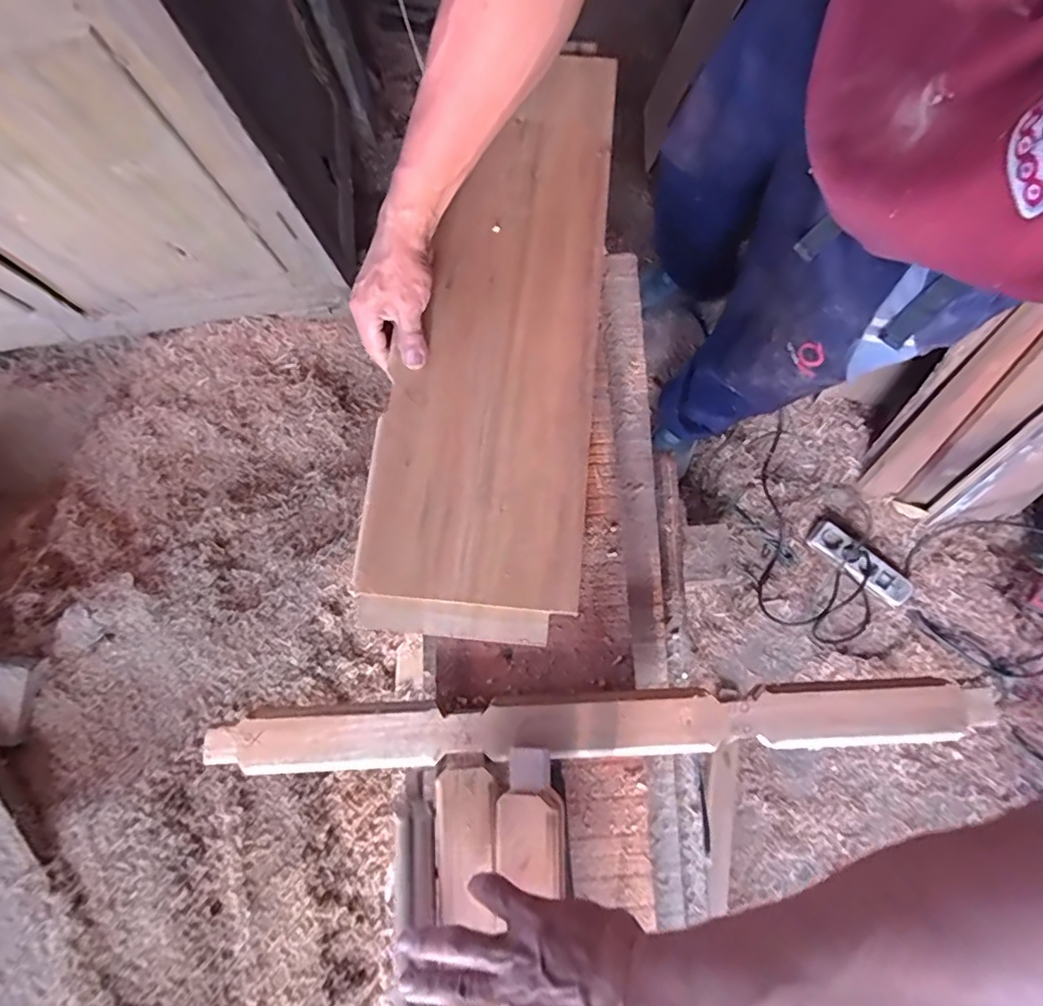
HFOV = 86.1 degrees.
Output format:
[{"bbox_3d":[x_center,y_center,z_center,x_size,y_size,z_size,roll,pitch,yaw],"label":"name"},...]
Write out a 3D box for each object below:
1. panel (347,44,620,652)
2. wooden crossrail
[{"bbox_3d":[-0.006,-0.176,0.553,0.199,0.026,0.597,11,77,1],"label":"panel"},{"bbox_3d":[0.069,0.190,0.470,0.647,0.024,0.049,-2,81,1],"label":"wooden crossrail"}]

